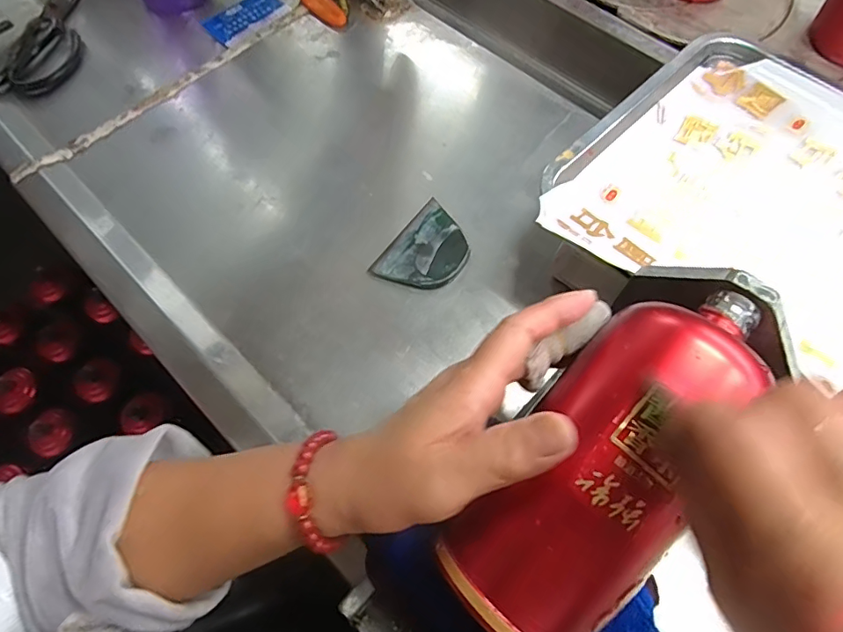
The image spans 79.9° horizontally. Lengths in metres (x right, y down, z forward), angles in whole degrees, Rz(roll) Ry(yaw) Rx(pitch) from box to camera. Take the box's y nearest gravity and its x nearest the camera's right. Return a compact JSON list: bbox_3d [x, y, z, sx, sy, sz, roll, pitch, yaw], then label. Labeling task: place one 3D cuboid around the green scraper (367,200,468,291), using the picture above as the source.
[{"bbox_3d":[0.006,-0.053,0.402,0.058,0.007,0.079,34,72,15],"label":"green scraper"}]

